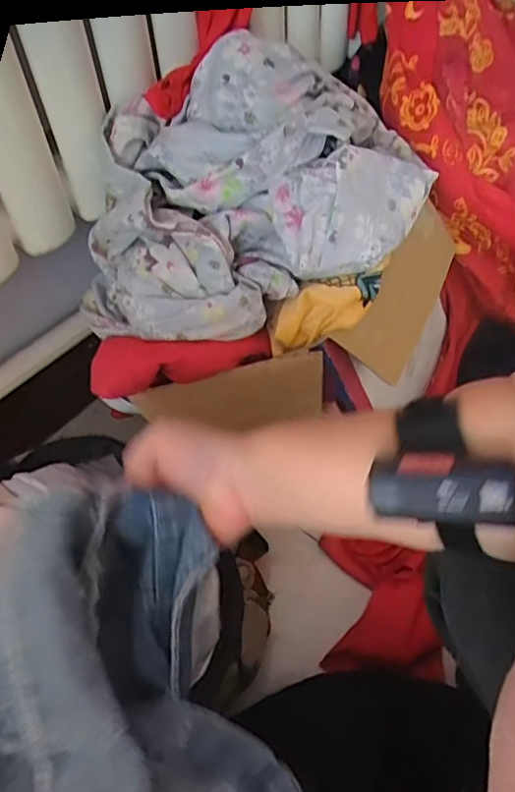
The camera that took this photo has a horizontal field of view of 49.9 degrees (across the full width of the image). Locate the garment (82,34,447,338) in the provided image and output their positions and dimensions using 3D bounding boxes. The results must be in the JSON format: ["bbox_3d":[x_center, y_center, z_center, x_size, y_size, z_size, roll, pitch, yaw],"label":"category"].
[{"bbox_3d":[-0.011,-0.178,0.529,0.353,0.196,0.175,-15,53,-9],"label":"garment"}]

